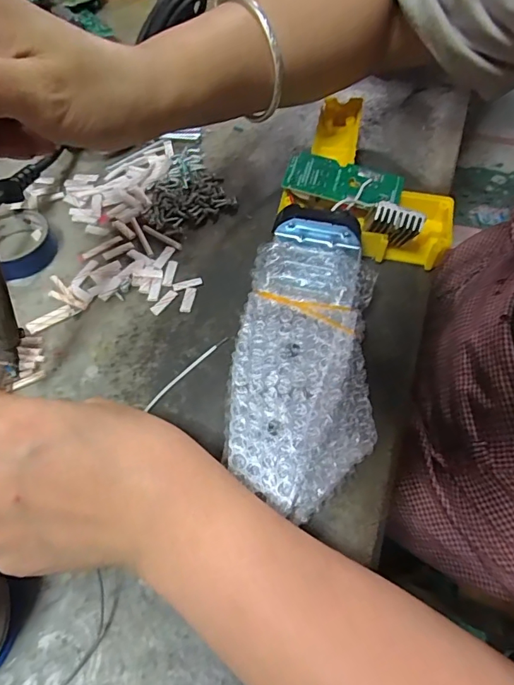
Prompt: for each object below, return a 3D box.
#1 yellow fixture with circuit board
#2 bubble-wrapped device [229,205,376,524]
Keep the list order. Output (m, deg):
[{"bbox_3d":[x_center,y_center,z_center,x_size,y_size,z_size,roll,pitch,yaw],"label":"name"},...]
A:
[{"bbox_3d":[0.088,-0.123,0.341,0.118,0.046,0.158,17,59,10],"label":"yellow fixture with circuit board"},{"bbox_3d":[0.027,0.001,0.267,0.077,0.044,0.165,4,58,3],"label":"bubble-wrapped device"}]

